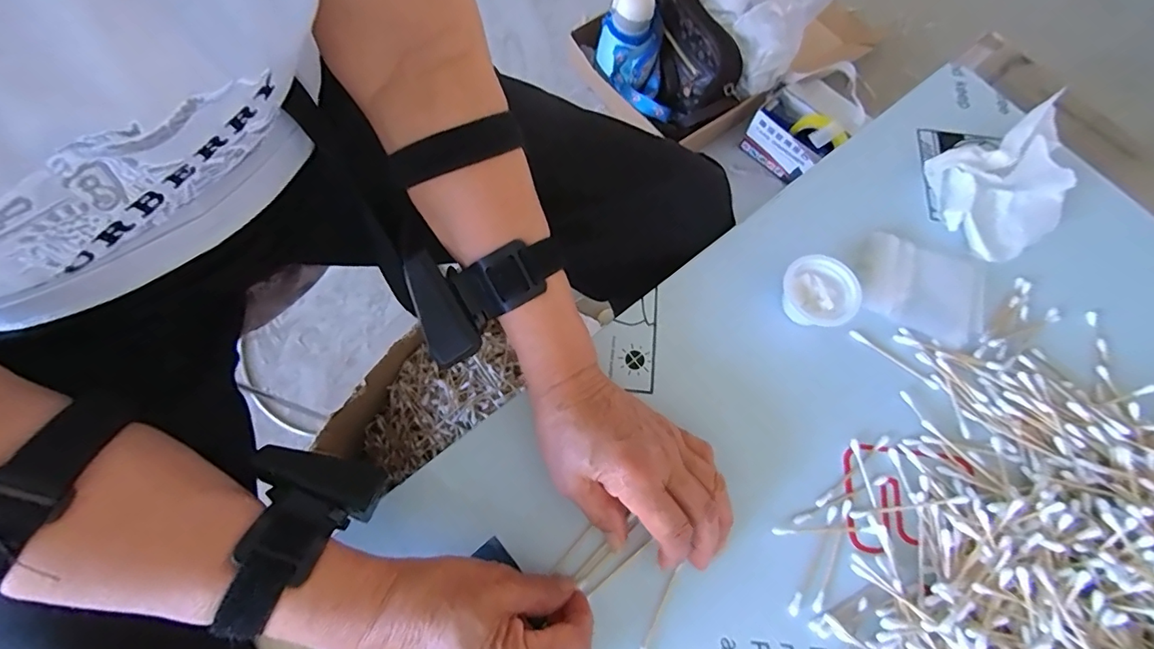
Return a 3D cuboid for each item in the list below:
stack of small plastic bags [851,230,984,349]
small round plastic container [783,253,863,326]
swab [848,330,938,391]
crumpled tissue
[{"bbox_3d":[0.265,-0.028,0.387,0.093,0.006,0.075,24,72,6],"label":"stack of small plastic bags"},{"bbox_3d":[0.180,-0.024,0.372,0.046,0.028,0.053,-35,76,-12],"label":"small round plastic container"},{"bbox_3d":[0.238,0.026,0.375,0.072,0.004,0.009,35,74,9],"label":"swab"},{"bbox_3d":[0.354,-0.113,0.401,0.118,0.039,0.097,-23,74,-9],"label":"crumpled tissue"}]

